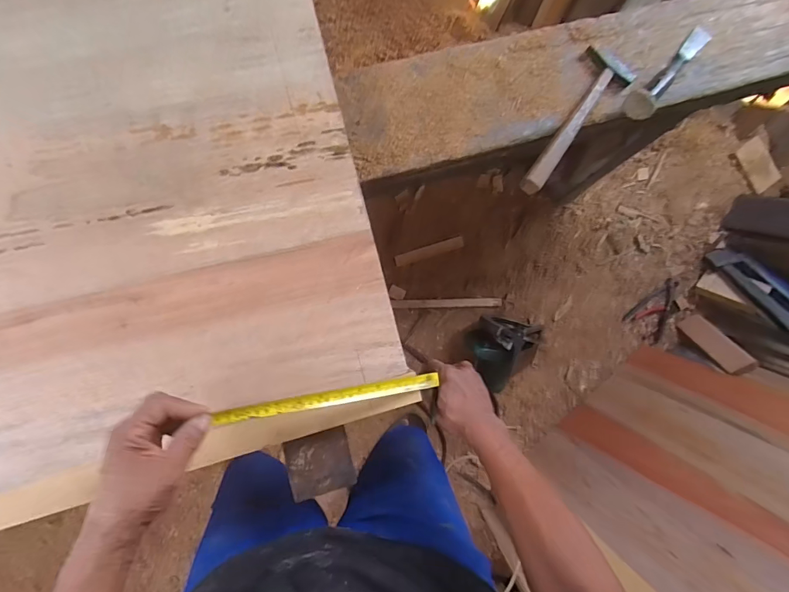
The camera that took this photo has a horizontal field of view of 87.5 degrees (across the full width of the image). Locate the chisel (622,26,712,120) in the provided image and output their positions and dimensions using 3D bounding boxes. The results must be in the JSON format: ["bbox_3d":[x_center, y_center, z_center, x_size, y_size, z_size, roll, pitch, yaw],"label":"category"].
[{"bbox_3d":[0.467,-0.378,0.682,0.231,0.045,0.044,-44,93,-8],"label":"chisel"}]

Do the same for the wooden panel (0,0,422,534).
[{"bbox_3d":[-0.368,-0.090,0.501,0.652,0.034,0.644,-14,89,-8],"label":"wooden panel"}]

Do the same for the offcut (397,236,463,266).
[{"bbox_3d":[0.104,-0.133,1.221,0.209,0.014,0.033,-18,90,-8],"label":"offcut"}]

